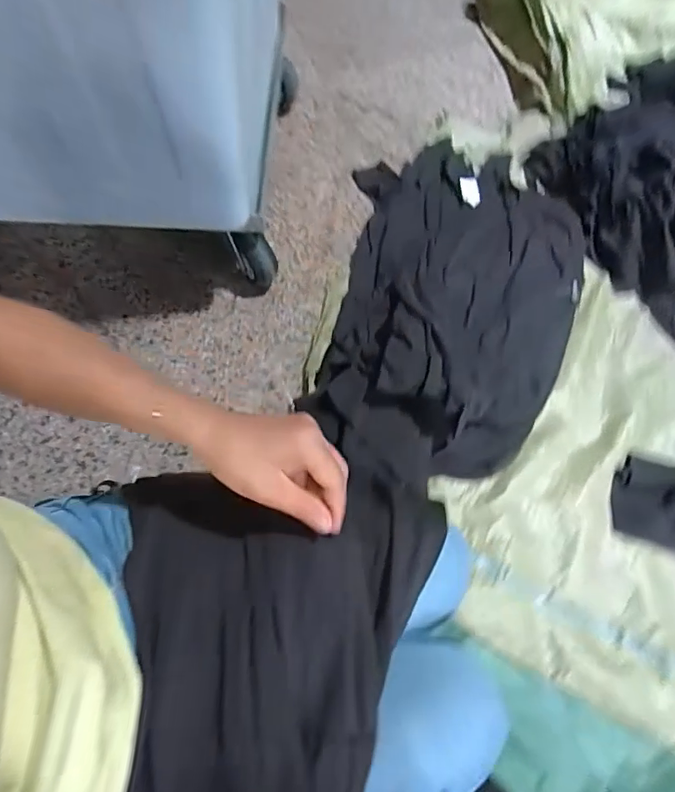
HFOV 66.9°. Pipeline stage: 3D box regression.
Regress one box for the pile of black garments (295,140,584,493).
[{"bbox_3d":[0.225,-0.227,0.976,0.464,0.137,0.730,15,67,6],"label":"pile of black garments"}]

